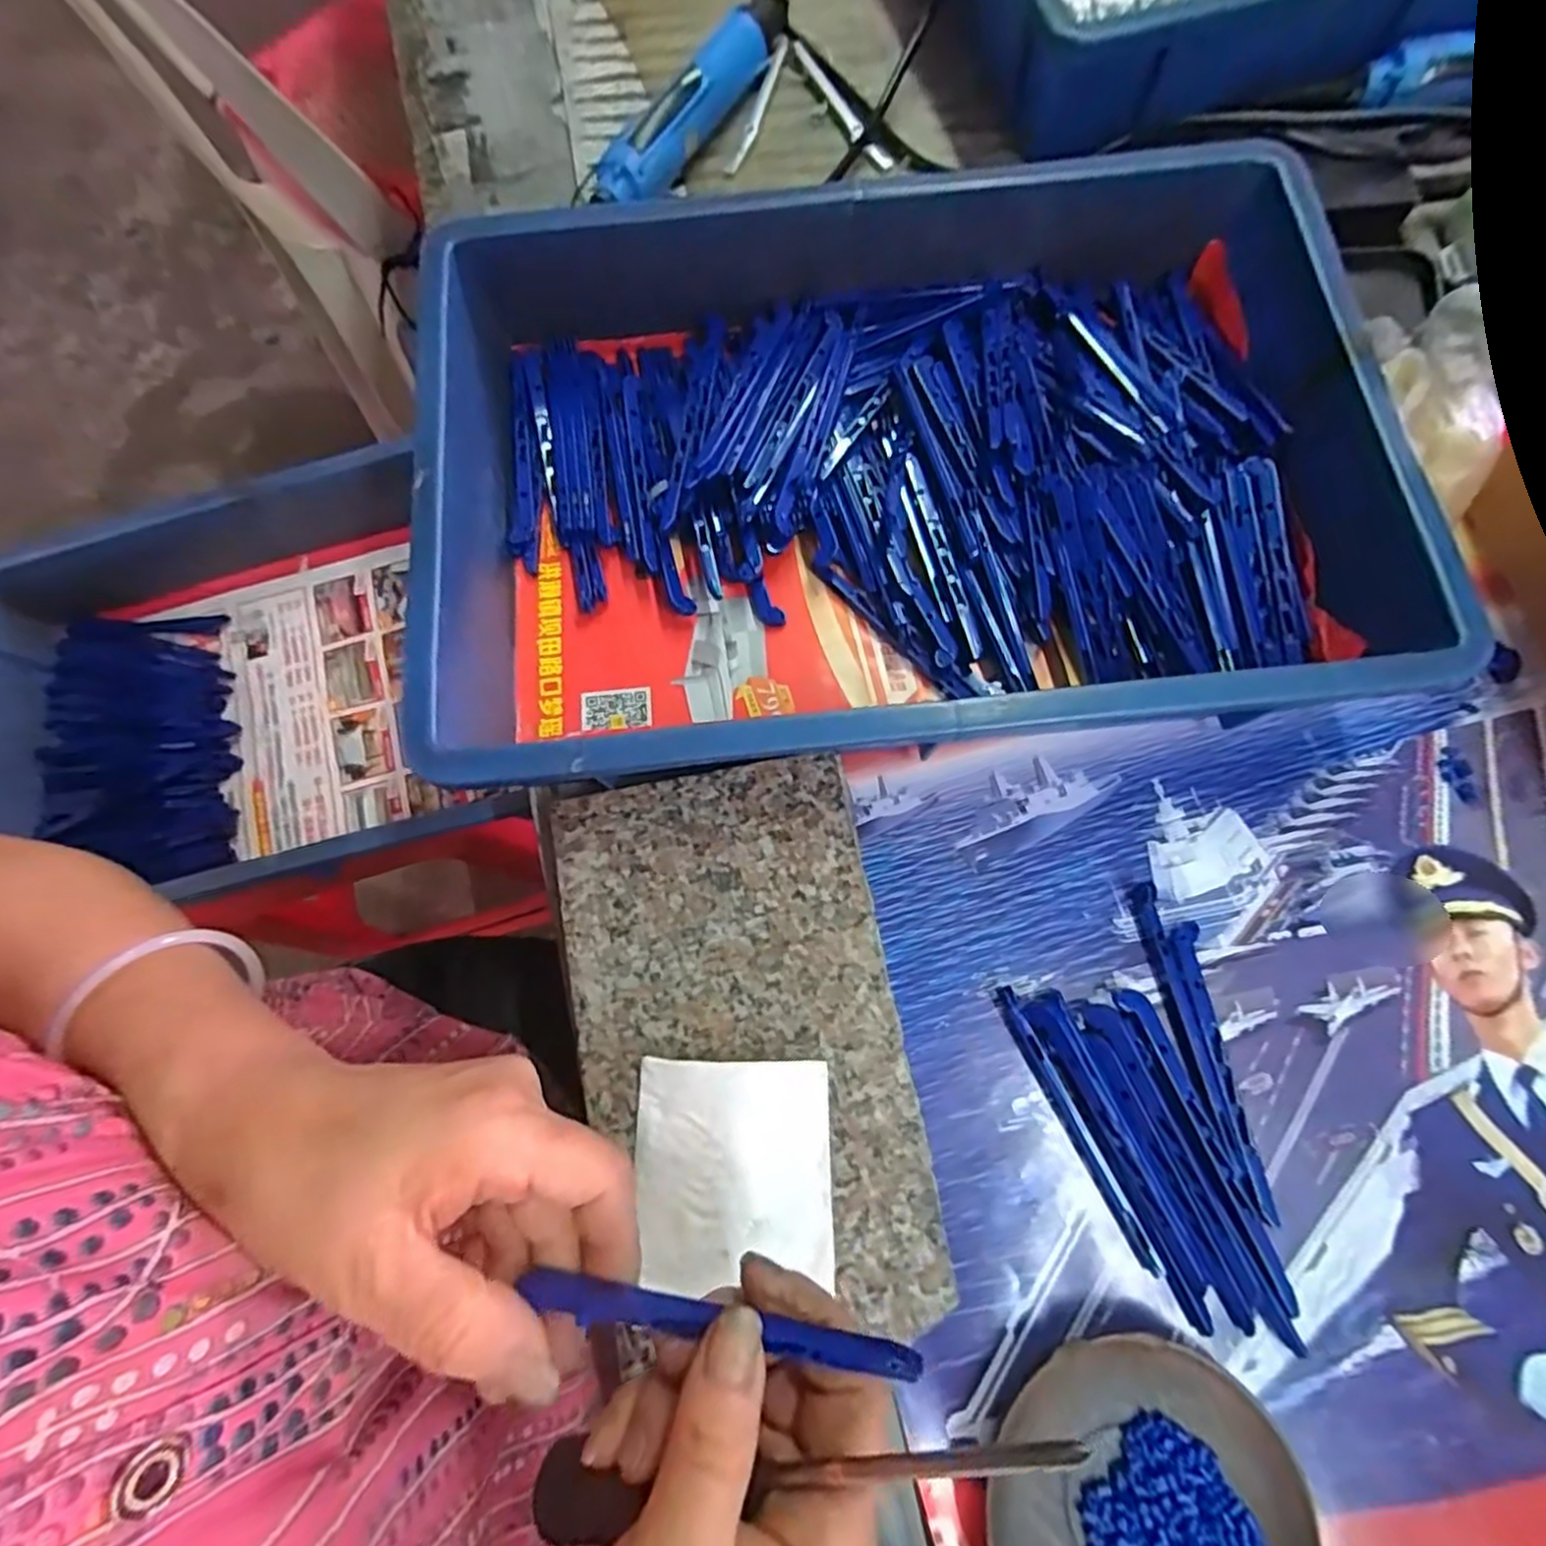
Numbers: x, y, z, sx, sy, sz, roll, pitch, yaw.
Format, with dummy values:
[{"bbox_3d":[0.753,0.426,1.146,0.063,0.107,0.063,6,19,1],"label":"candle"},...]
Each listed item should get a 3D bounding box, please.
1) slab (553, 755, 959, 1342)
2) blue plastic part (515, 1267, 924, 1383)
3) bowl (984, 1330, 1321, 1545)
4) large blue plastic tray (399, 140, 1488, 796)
[{"bbox_3d":[-0.014,0.110,0.301,0.132,0.025,0.220,-11,74,-2],"label":"slab"},{"bbox_3d":[-0.017,0.156,0.197,0.113,0.005,0.009,1,74,12],"label":"blue plastic part"},{"bbox_3d":[0.136,0.273,0.256,0.111,0.017,0.111,0,74,1],"label":"bowl"},{"bbox_3d":[0.062,-0.145,0.342,0.425,0.078,0.287,-6,74,-1],"label":"large blue plastic tray"}]

